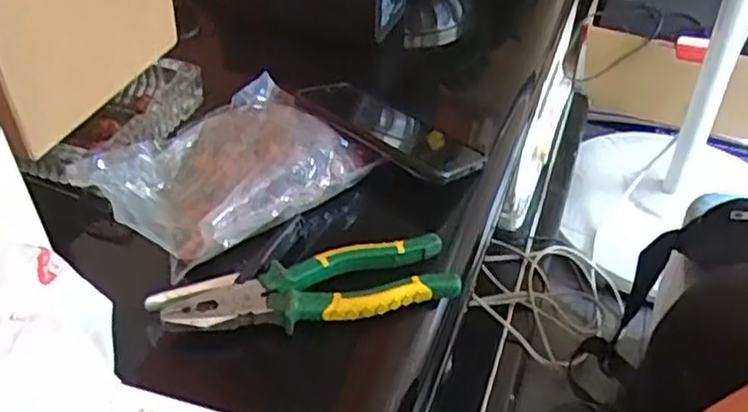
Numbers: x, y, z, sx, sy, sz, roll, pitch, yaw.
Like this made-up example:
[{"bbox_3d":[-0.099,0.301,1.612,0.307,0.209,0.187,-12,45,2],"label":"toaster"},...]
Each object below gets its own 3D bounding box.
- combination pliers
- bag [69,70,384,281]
[{"bbox_3d":[-0.044,0.056,0.473,0.197,0.021,0.053,-10,43,-10],"label":"combination pliers"},{"bbox_3d":[-0.112,-0.045,0.544,0.166,0.039,0.216,32,51,31],"label":"bag"}]

